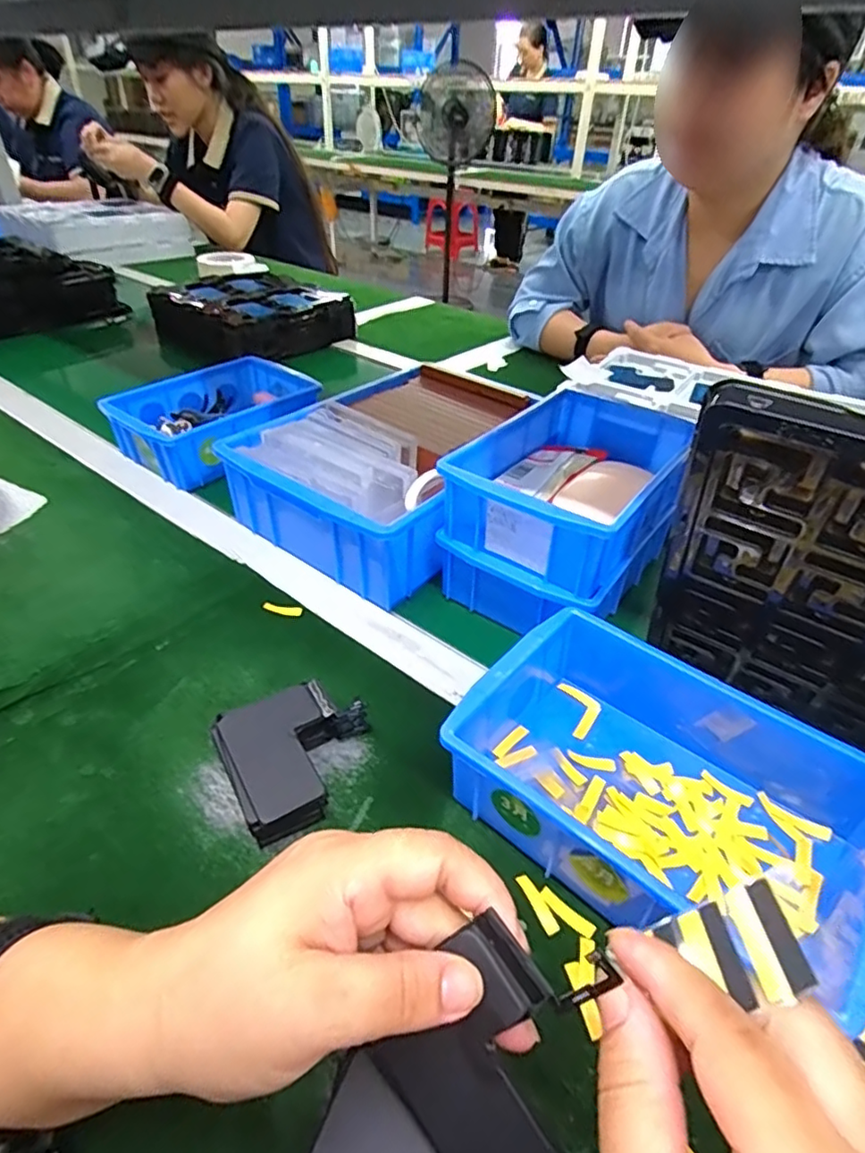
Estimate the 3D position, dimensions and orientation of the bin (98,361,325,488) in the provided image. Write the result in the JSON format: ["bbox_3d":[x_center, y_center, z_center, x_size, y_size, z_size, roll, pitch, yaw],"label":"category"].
[{"bbox_3d":[-0.232,-0.176,0.664,0.164,0.069,0.208,27,45,26],"label":"bin"}]

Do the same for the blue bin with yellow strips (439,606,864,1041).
[{"bbox_3d":[0.121,0.111,0.314,0.200,0.071,0.141,30,47,29],"label":"blue bin with yellow strips"}]

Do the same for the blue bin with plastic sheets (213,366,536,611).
[{"bbox_3d":[-0.033,-0.099,0.559,0.203,0.091,0.275,26,45,25],"label":"blue bin with plastic sheets"}]

